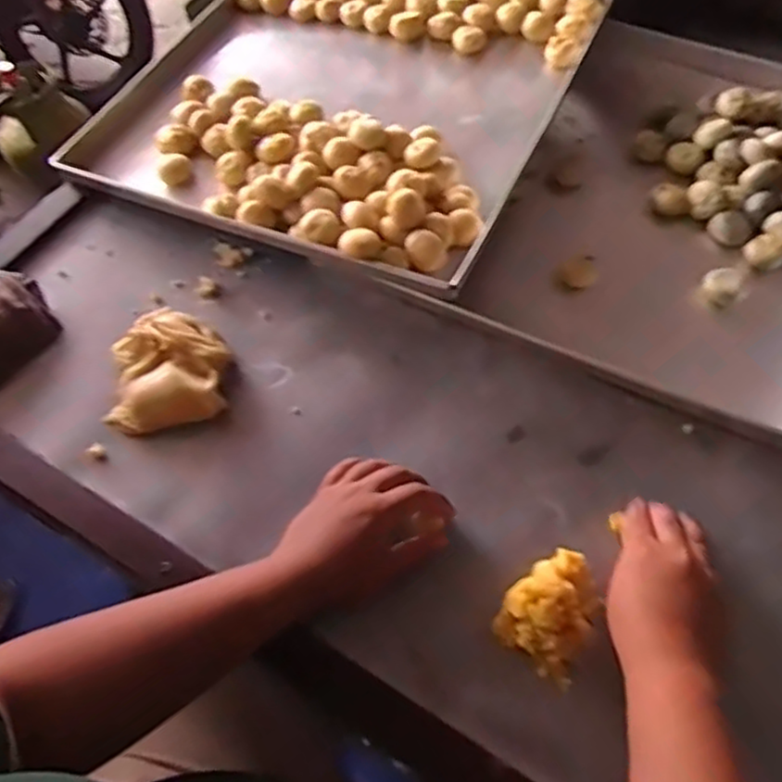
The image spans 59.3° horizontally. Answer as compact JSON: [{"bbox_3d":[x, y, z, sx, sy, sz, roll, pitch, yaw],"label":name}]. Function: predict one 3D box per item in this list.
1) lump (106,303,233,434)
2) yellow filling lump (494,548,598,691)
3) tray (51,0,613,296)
[{"bbox_3d":[-0.217,-0.025,0.668,0.109,0.033,0.124,-5,60,0],"label":"lump"},{"bbox_3d":[0.129,0.167,0.538,0.071,0.041,0.100,27,65,16],"label":"yellow filling lump"},{"bbox_3d":[-0.063,-0.371,0.838,0.523,0.072,0.501,23,64,14],"label":"tray"}]

